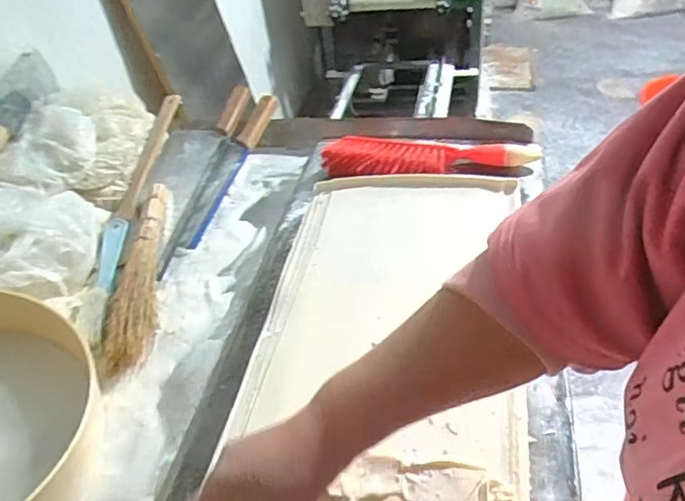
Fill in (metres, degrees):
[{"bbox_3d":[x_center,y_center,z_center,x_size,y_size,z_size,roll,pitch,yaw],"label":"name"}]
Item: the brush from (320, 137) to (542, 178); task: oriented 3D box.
[{"bbox_3d":[0.127,-0.139,0.843,0.327,0.036,0.077,0,43,8],"label":"brush"}]

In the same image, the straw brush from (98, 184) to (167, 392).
[{"bbox_3d":[-0.270,0.030,0.748,0.058,0.047,0.322,-9,42,-2],"label":"straw brush"}]

